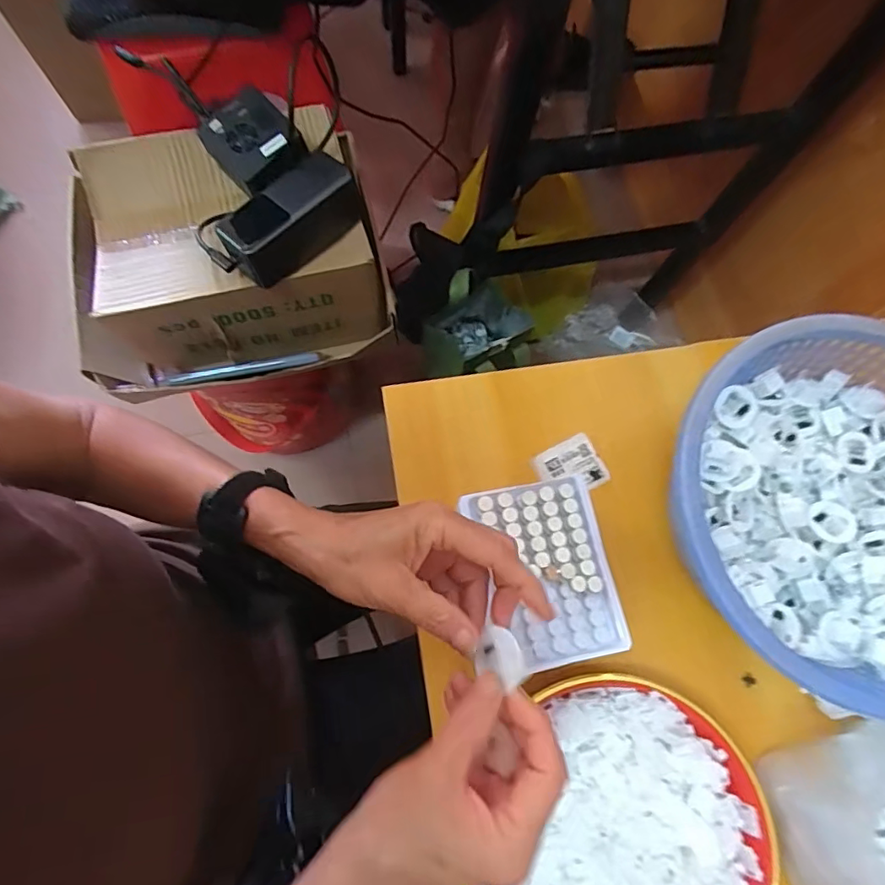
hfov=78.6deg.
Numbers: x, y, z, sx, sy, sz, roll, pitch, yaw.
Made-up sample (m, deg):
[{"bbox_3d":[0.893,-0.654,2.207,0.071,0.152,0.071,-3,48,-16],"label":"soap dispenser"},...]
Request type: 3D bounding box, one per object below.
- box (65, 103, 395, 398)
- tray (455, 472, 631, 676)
[{"bbox_3d":[-0.225,-0.180,0.578,0.322,0.144,0.222,-6,74,-3],"label":"box"},{"bbox_3d":[0.075,0.092,0.390,0.092,0.011,0.128,-11,74,-5],"label":"tray"}]

